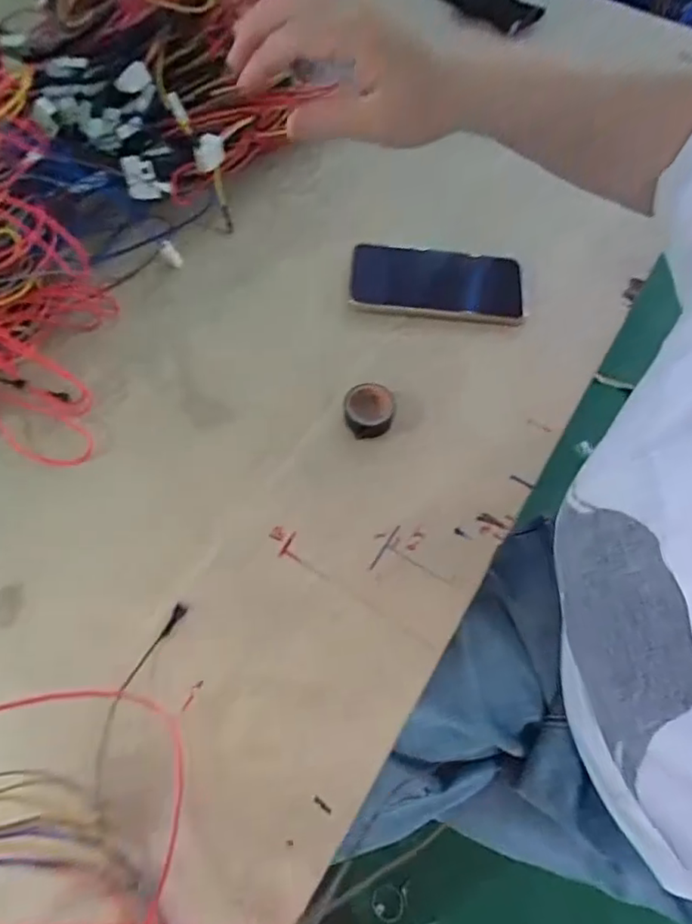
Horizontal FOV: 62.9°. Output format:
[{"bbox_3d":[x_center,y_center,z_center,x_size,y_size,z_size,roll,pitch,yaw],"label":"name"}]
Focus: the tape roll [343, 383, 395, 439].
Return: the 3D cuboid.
[{"bbox_3d":[0.019,-0.042,0.460,0.040,0.017,0.044,1,65,-3],"label":"tape roll"}]

